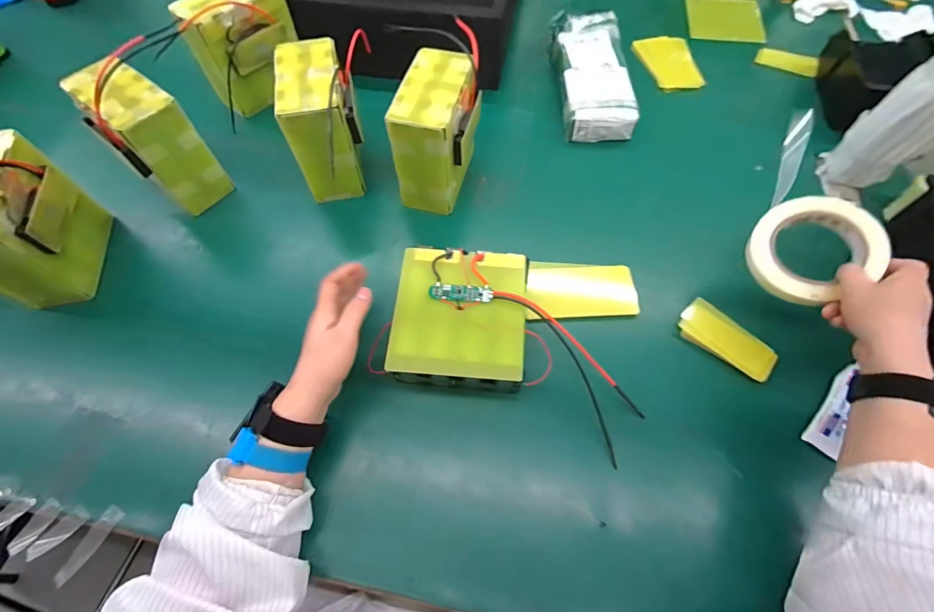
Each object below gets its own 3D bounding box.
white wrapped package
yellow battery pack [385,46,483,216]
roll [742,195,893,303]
[{"bbox_3d":[0.205,-0.391,0.684,0.110,0.055,0.274,0,62,0],"label":"white wrapped package"},{"bbox_3d":[-0.037,-0.225,0.548,0.089,0.142,0.134,12,63,7],"label":"yellow battery pack"},{"bbox_3d":[0.368,-0.064,0.437,0.119,0.022,0.106,-33,63,8],"label":"roll"}]

